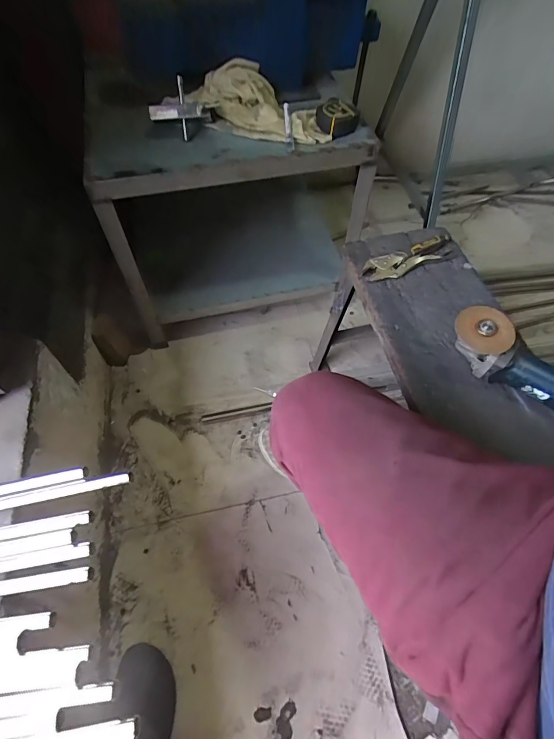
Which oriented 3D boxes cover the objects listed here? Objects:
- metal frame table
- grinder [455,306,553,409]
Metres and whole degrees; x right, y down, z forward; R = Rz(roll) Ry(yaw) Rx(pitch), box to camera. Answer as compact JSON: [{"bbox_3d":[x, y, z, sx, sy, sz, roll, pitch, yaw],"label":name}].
[{"bbox_3d":[-0.106,-0.424,1.107,0.616,0.603,0.422,-10,60,-5],"label":"metal frame table"},{"bbox_3d":[0.419,0.004,0.645,0.288,0.096,0.085,30,64,17],"label":"grinder"}]

